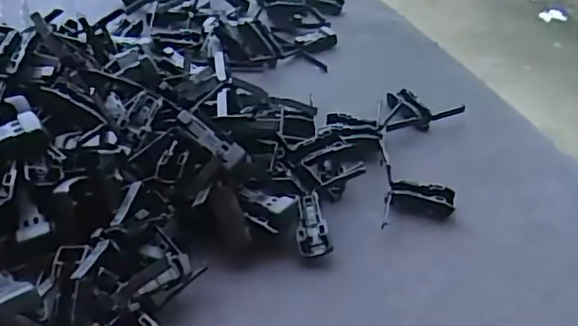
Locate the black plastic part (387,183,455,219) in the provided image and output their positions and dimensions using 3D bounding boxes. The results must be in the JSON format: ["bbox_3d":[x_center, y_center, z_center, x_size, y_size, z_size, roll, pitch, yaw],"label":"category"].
[{"bbox_3d":[0.096,0.026,0.435,0.046,0.017,0.016,10,39,2],"label":"black plastic part"}]

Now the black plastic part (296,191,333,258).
[{"bbox_3d":[0.014,0.038,0.392,0.021,0.016,0.046,-2,56,-12],"label":"black plastic part"}]

